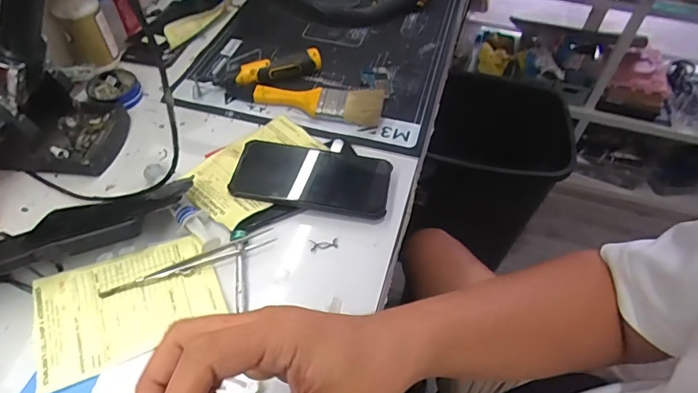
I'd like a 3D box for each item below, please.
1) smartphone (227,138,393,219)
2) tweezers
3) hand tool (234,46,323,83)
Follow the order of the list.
[{"bbox_3d":[-0.039,-0.023,0.489,0.164,0.012,0.086,12,47,2],"label":"smartphone"},{"bbox_3d":[-0.146,0.062,0.419,0.157,0.008,0.015,-19,55,-16],"label":"tweezers"},{"bbox_3d":[-0.091,-0.172,0.606,0.117,0.025,0.026,-23,56,-18],"label":"hand tool"}]

